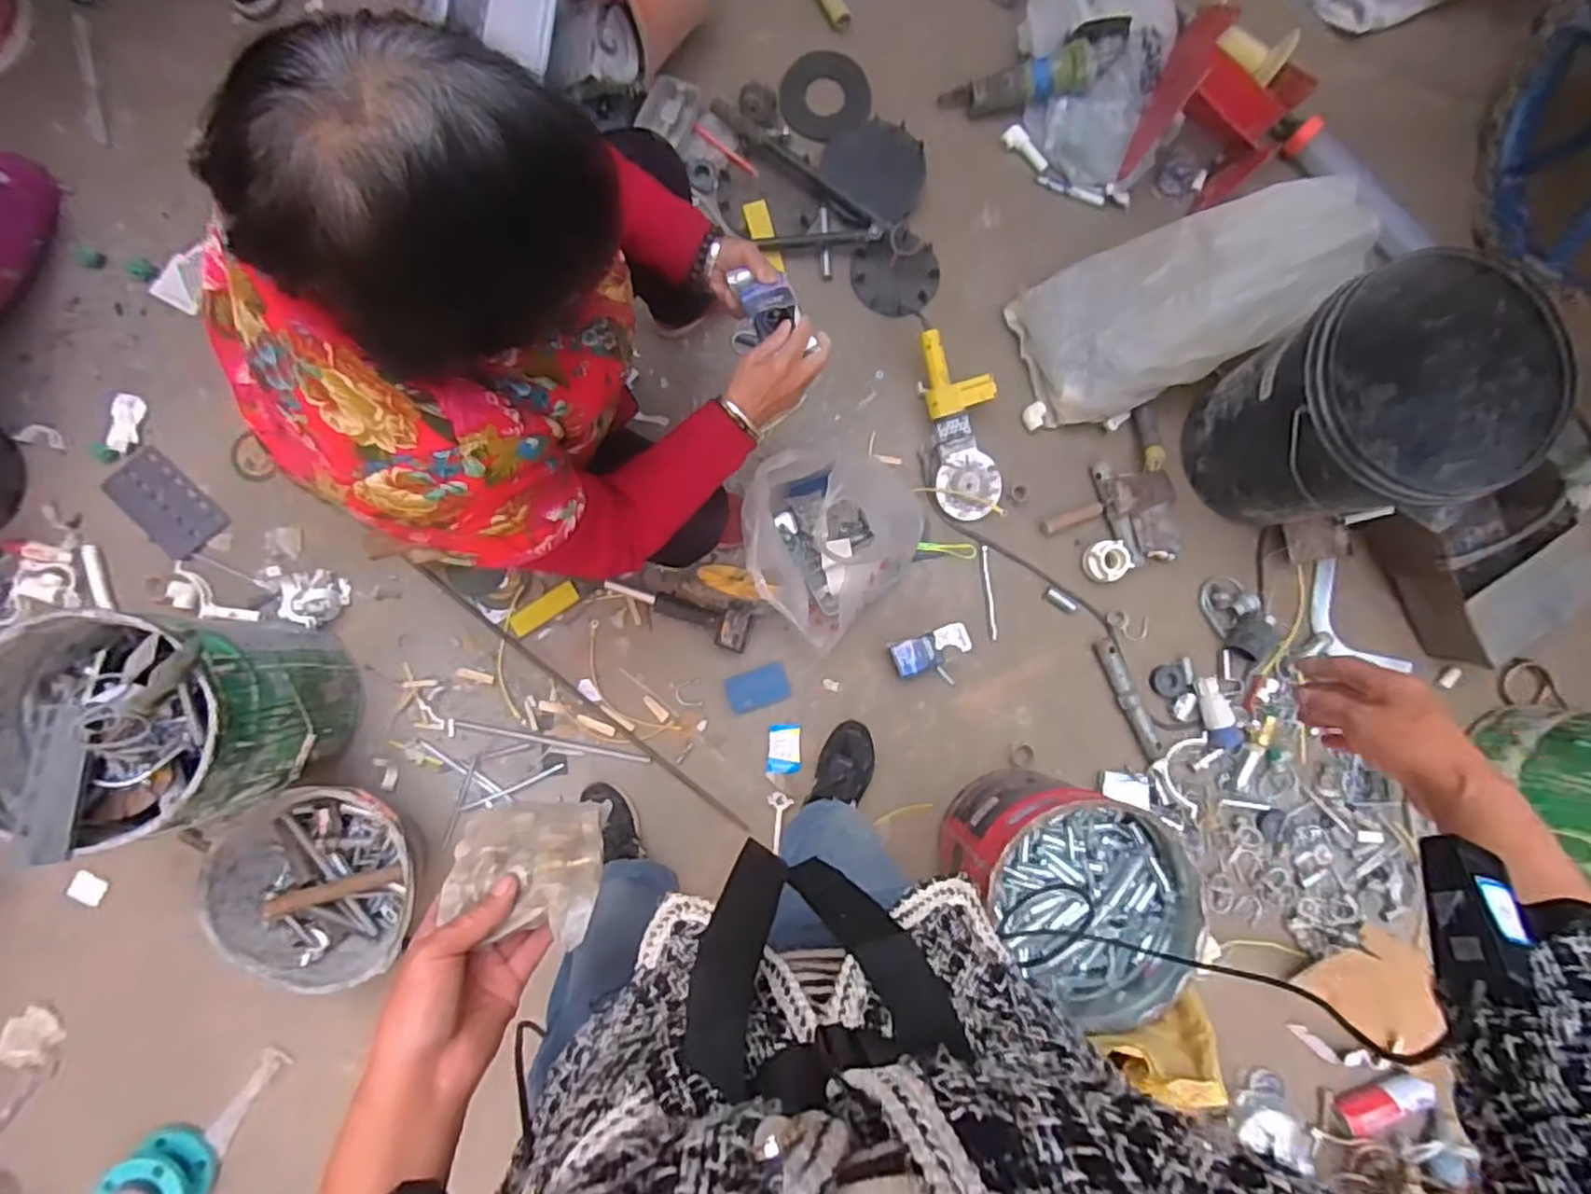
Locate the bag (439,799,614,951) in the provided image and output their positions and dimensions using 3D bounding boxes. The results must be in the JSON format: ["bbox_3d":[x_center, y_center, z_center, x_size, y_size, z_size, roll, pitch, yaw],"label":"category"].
[{"bbox_3d":[-0.171,0.170,0.461,0.099,0.099,0.019,-4,123,1],"label":"bag"}]

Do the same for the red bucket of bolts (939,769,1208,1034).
[{"bbox_3d":[0.394,0.409,1.080,0.301,0.284,0.305,-39,90,-2],"label":"red bucket of bolts"}]

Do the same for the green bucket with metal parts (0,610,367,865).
[{"bbox_3d":[-0.824,0.165,0.986,0.288,0.347,0.263,0,85,-4],"label":"green bucket with metal parts"}]

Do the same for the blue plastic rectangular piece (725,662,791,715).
[{"bbox_3d":[-0.063,0.153,1.213,0.104,0.009,0.063,-19,87,-5],"label":"blue plastic rectangular piece"}]

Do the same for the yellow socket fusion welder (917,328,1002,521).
[{"bbox_3d":[0.287,-0.291,1.238,0.120,0.071,0.313,-9,86,-5],"label":"yellow socket fusion welder"}]

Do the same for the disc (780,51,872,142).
[{"bbox_3d":[0.052,-0.903,1.296,0.162,0.013,0.144,-31,88,-6],"label":"disc"}]

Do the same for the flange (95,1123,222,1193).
[{"bbox_3d":[-0.978,0.903,1.113,0.121,0.117,0.128,0,89,-2],"label":"flange"}]

